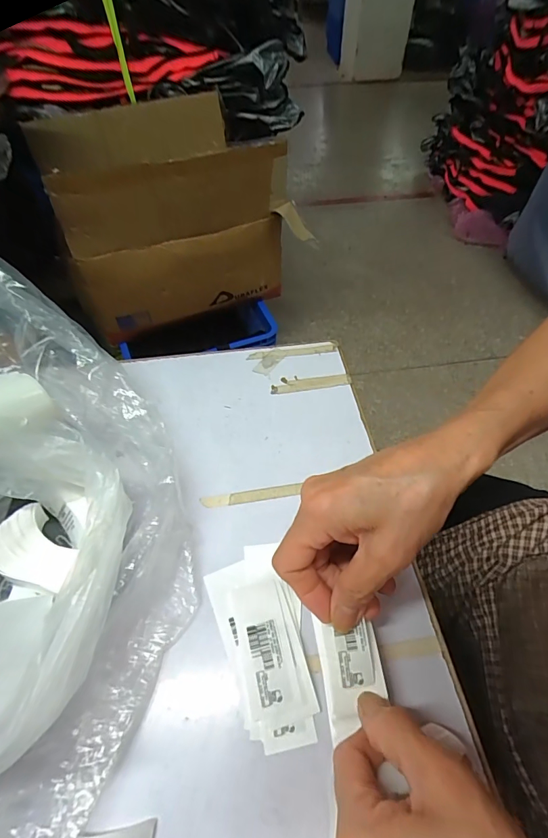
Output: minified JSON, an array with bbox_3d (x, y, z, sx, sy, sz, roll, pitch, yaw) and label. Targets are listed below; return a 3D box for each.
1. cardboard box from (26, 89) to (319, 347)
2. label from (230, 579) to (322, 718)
[{"bbox_3d":[-0.270,-0.537,1.057,0.560,0.389,0.419,-17,56,-11],"label":"cardboard box"},{"bbox_3d":[-0.002,0.139,0.250,0.036,0.007,0.076,-13,53,-7],"label":"label"}]

